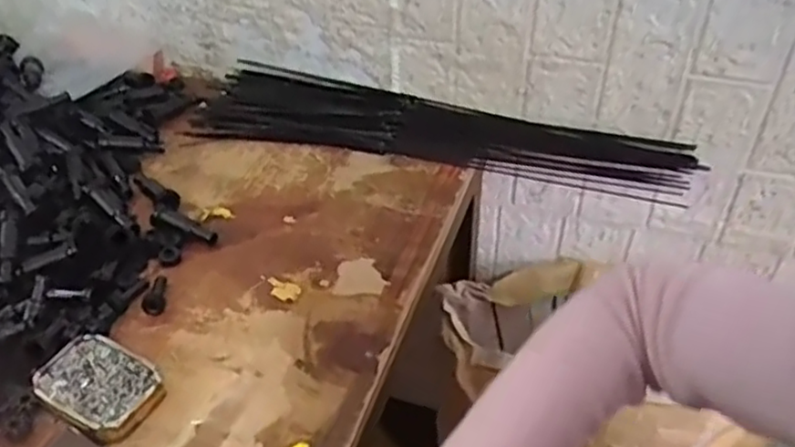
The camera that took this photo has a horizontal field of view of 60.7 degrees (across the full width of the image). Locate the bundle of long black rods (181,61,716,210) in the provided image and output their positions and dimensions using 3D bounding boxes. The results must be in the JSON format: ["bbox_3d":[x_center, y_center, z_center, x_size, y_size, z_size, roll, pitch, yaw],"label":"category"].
[{"bbox_3d":[0.038,-0.098,0.733,0.537,0.037,0.115,11,42,14],"label":"bundle of long black rods"}]

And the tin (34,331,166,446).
[{"bbox_3d":[-0.218,0.120,0.500,0.090,0.020,0.061,20,45,24],"label":"tin"}]

